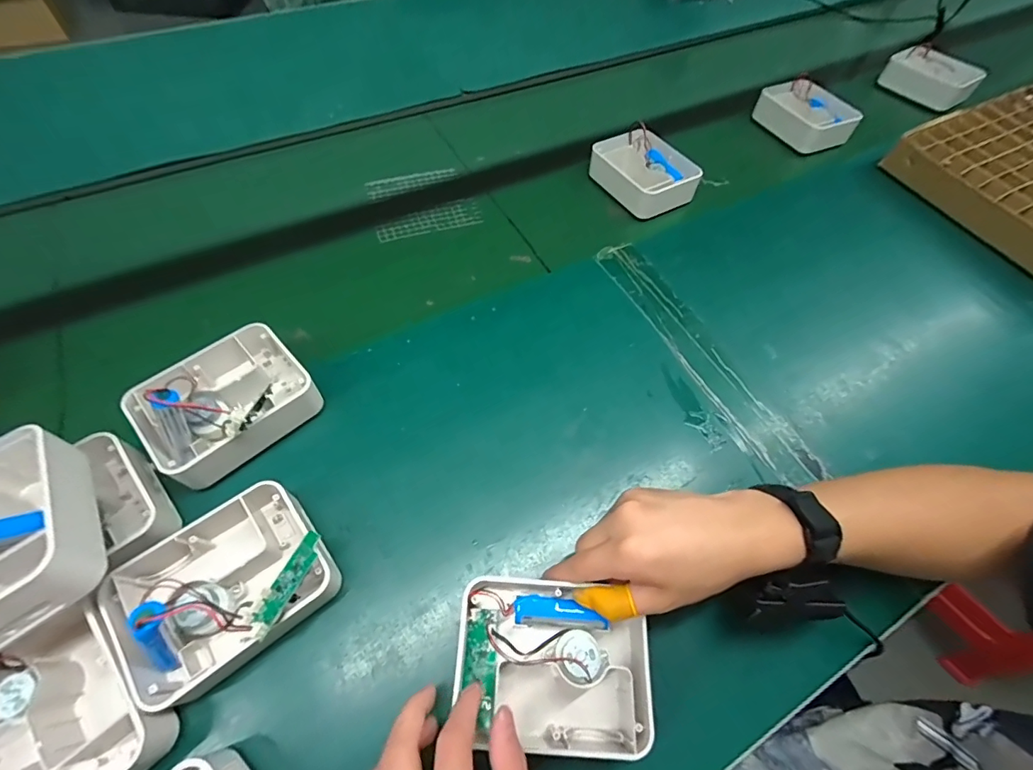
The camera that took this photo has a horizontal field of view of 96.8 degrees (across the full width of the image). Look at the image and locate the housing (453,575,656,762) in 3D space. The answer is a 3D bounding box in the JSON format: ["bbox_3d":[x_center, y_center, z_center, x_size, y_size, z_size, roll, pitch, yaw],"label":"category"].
[{"bbox_3d":[0.026,0.195,0.322,0.134,0.045,0.099,4,58,0],"label":"housing"}]

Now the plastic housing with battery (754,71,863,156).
[{"bbox_3d":[0.457,-0.426,0.729,0.099,0.049,0.140,-28,64,-19],"label":"plastic housing with battery"}]

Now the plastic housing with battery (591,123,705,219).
[{"bbox_3d":[0.172,-0.292,0.630,0.097,0.047,0.136,-28,63,-19],"label":"plastic housing with battery"}]

